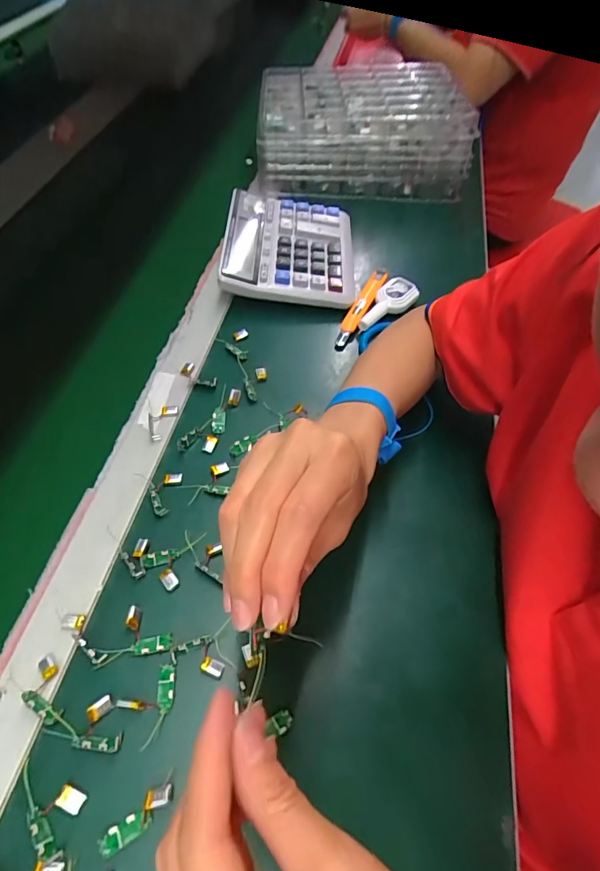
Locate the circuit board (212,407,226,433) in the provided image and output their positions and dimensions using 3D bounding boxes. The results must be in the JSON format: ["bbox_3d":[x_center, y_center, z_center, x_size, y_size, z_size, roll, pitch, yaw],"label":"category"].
[{"bbox_3d":[-0.077,-0.016,0.443,0.013,0.004,0.028,0,54,-4],"label":"circuit board"}]

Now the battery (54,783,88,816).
[{"bbox_3d":[-0.135,0.214,0.273,0.015,0.004,0.011,19,55,10],"label":"battery"}]

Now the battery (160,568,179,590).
[{"bbox_3d":[-0.099,0.108,0.351,0.011,0.004,0.016,-31,61,-23],"label":"battery"}]

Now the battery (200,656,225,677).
[{"bbox_3d":[-0.060,0.158,0.317,0.015,0.004,0.009,18,55,10],"label":"battery"}]

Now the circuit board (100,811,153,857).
[{"bbox_3d":[-0.100,0.228,0.268,0.030,0.005,0.012,-24,59,-20],"label":"circuit board"}]

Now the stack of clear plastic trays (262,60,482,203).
[{"bbox_3d":[0.090,-0.473,0.713,0.296,0.111,0.223,1,54,-3],"label":"stack of clear plastic trays"}]

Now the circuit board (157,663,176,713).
[{"bbox_3d":[-0.090,0.168,0.310,0.011,0.004,0.028,-1,54,-4],"label":"circuit board"}]

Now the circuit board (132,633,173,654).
[{"bbox_3d":[-0.103,0.145,0.325,0.027,0.004,0.012,-6,54,-8],"label":"circuit board"}]

